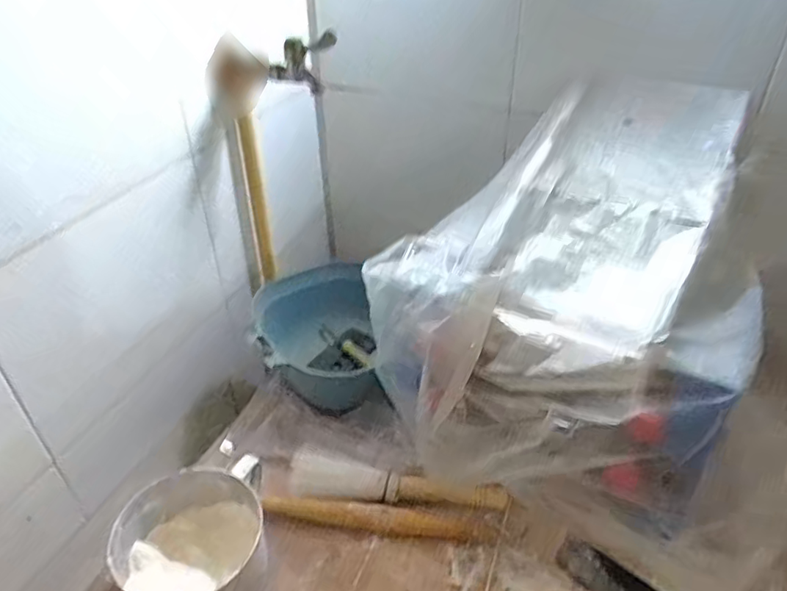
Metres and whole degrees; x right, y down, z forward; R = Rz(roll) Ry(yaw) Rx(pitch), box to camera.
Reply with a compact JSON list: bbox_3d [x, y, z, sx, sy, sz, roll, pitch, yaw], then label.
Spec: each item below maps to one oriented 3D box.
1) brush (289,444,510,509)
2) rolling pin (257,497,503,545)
[{"bbox_3d":[0.002,0.227,0.696,0.255,0.033,0.050,6,37,11],"label":"brush"},{"bbox_3d":[-0.018,0.252,0.670,0.262,0.022,0.031,4,36,9],"label":"rolling pin"}]

